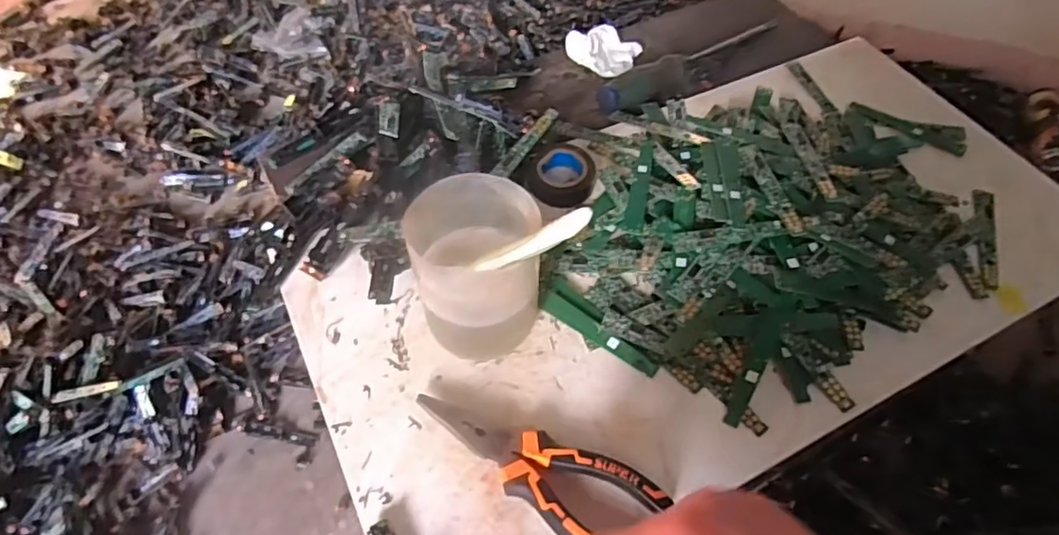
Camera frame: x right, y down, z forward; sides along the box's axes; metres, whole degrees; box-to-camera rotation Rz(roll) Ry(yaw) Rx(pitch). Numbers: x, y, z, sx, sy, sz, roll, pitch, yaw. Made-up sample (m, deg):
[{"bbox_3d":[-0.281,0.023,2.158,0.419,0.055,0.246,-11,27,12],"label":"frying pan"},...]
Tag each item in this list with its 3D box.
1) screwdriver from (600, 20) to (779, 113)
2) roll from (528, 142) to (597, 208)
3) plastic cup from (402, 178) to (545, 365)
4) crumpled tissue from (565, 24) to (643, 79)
[{"bbox_3d":[0.159,-0.196,0.580,0.233,0.027,0.031,-32,61,-22],"label":"screwdriver"},{"bbox_3d":[0.027,-0.075,0.493,0.052,0.022,0.049,1,54,-1],"label":"roll"},{"bbox_3d":[-0.034,0.001,0.375,0.078,0.096,0.077,1,54,-1],"label":"plastic cup"},{"bbox_3d":[0.072,-0.216,0.599,0.064,0.024,0.056,26,57,16],"label":"crumpled tissue"}]

